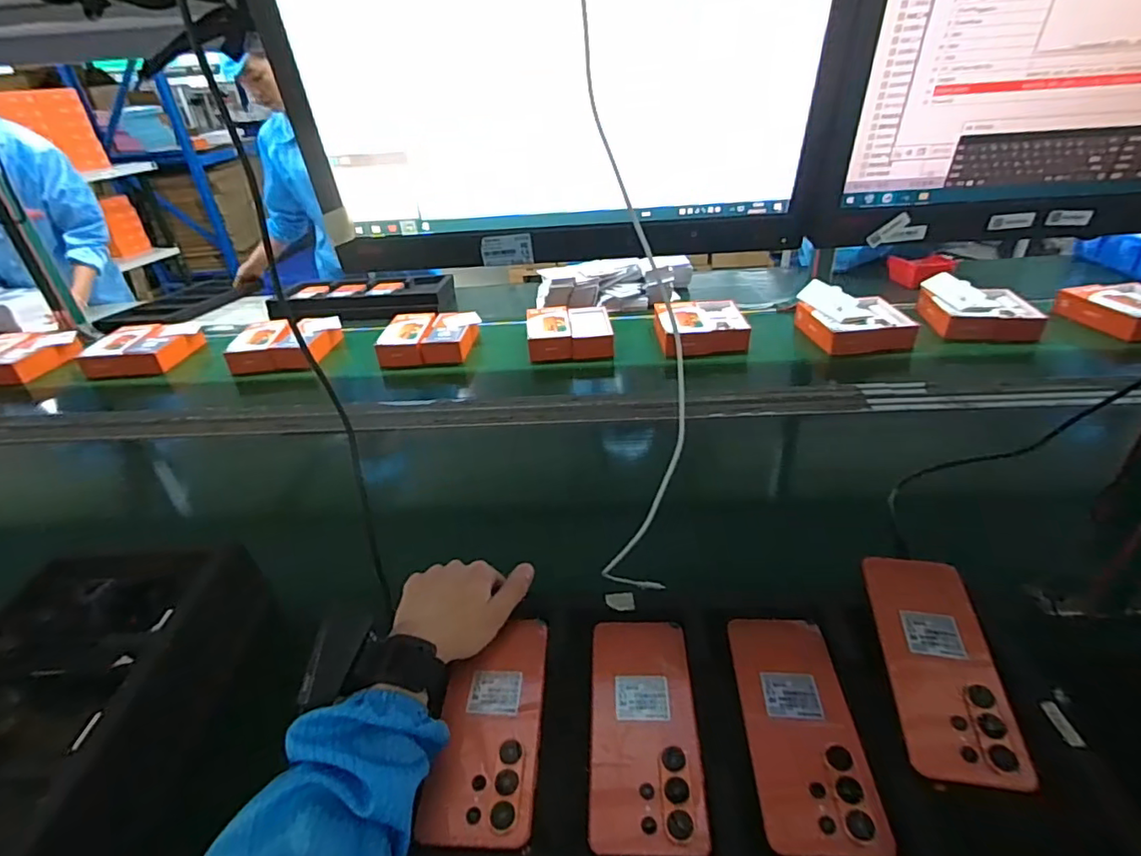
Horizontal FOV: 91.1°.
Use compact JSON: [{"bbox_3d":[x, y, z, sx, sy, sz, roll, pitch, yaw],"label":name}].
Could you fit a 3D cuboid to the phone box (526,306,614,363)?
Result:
[{"bbox_3d":[-0.051,-0.233,1.352,0.107,0.065,0.187,-3,33,-2],"label":"phone box"}]

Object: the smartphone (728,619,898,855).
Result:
[{"bbox_3d":[0.163,0.209,0.401,0.071,0.013,0.166,1,33,4],"label":"smartphone"}]

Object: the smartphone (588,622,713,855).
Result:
[{"bbox_3d":[0.053,0.216,0.411,0.076,0.007,0.166,0,33,3],"label":"smartphone"}]

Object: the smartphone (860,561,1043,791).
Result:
[{"bbox_3d":[0.285,0.177,0.435,0.074,0.008,0.180,-4,43,16],"label":"smartphone"}]

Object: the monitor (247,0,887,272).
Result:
[{"bbox_3d":[-0.003,-0.255,0.351,0.381,0.302,0.060,-1,33,2],"label":"monitor"}]

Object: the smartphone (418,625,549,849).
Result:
[{"bbox_3d":[-0.057,0.217,0.419,0.076,0.007,0.162,3,35,7],"label":"smartphone"}]

